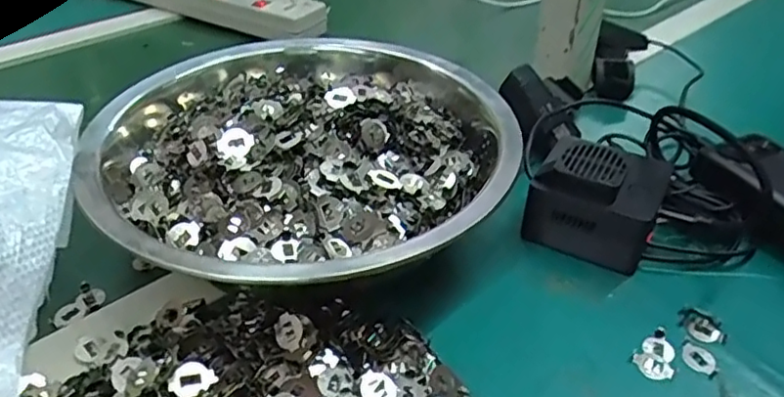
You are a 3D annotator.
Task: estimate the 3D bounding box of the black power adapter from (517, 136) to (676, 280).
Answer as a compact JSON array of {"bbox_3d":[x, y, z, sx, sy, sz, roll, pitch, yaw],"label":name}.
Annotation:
[{"bbox_3d":[0.135,-0.004,0.404,0.076,0.059,0.075,19,41,23],"label":"black power adapter"}]

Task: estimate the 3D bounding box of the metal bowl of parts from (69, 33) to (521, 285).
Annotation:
[{"bbox_3d":[-0.056,-0.028,0.398,0.249,0.069,0.256,4,35,-3],"label":"metal bowl of parts"}]

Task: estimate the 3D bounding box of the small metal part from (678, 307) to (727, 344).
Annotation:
[{"bbox_3d":[0.175,0.071,0.350,0.025,0.004,0.021,28,45,32],"label":"small metal part"}]

